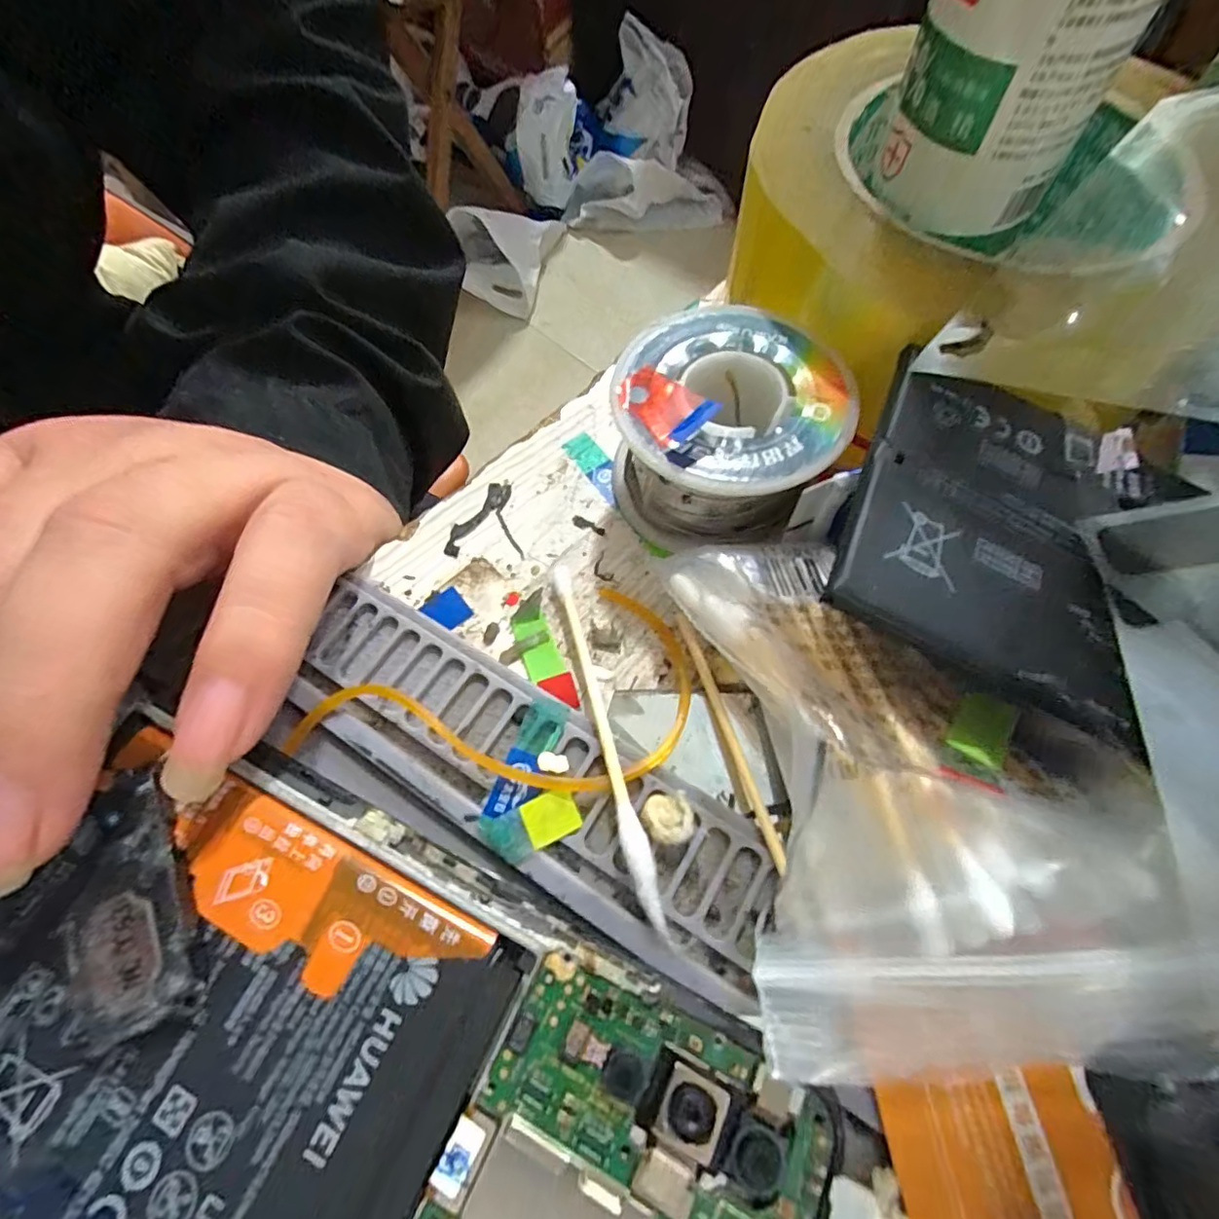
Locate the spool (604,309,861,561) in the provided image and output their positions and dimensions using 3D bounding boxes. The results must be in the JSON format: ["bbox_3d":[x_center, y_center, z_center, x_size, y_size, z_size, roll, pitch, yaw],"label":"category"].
[{"bbox_3d":[0.027,-0.042,0.139,0.051,0.034,0.048,0,66,1],"label":"spool"}]

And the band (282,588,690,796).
[{"bbox_3d":[-0.021,0.023,0.117,0.084,0.007,0.043,-26,68,-10],"label":"band"}]

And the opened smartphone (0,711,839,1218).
[{"bbox_3d":[-0.040,0.075,0.082,0.133,0.007,0.068,22,68,11],"label":"opened smartphone"}]

